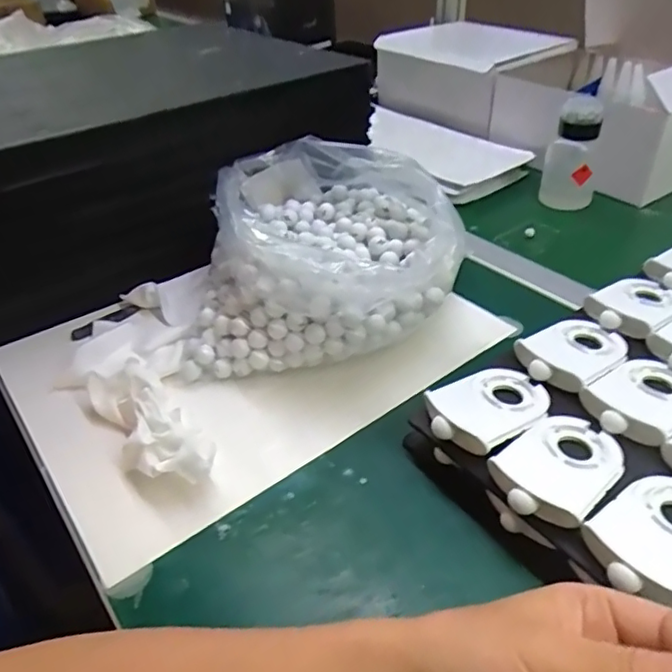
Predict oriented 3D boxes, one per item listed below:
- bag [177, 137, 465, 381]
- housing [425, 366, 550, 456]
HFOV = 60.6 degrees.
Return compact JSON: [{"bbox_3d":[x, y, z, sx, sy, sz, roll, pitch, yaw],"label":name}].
[{"bbox_3d":[-0.011,-0.084,0.509,0.218,0.110,0.225,-1,38,3],"label":"bag"},{"bbox_3d":[0.101,0.044,0.380,0.087,0.012,0.057,-25,43,-25],"label":"housing"}]

